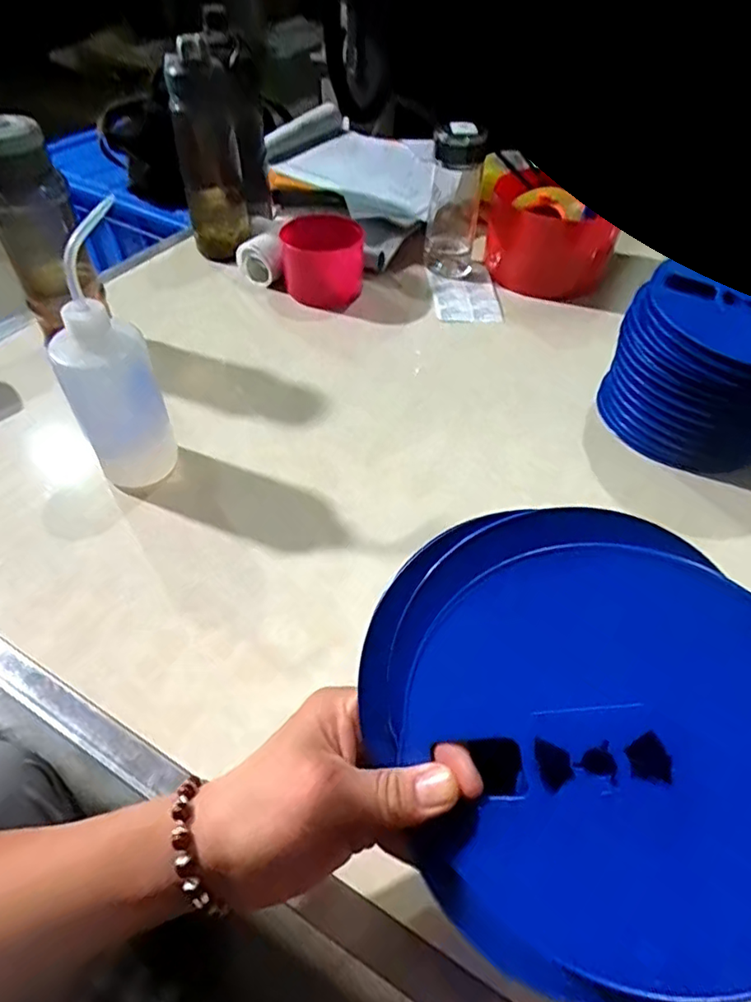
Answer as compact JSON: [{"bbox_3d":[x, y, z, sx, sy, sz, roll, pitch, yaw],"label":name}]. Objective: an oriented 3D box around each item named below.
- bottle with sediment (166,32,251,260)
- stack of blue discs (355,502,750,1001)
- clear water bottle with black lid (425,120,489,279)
[{"bbox_3d":[-0.198,-0.443,0.750,0.104,0.230,0.110,-4,49,-5],"label":"bottle with sediment"},{"bbox_3d":[0.080,0.102,0.249,0.194,0.185,0.021,44,19,22],"label":"stack of blue discs"},{"bbox_3d":[0.106,-0.399,0.762,0.065,0.166,0.057,11,49,8],"label":"clear water bottle with black lid"}]

